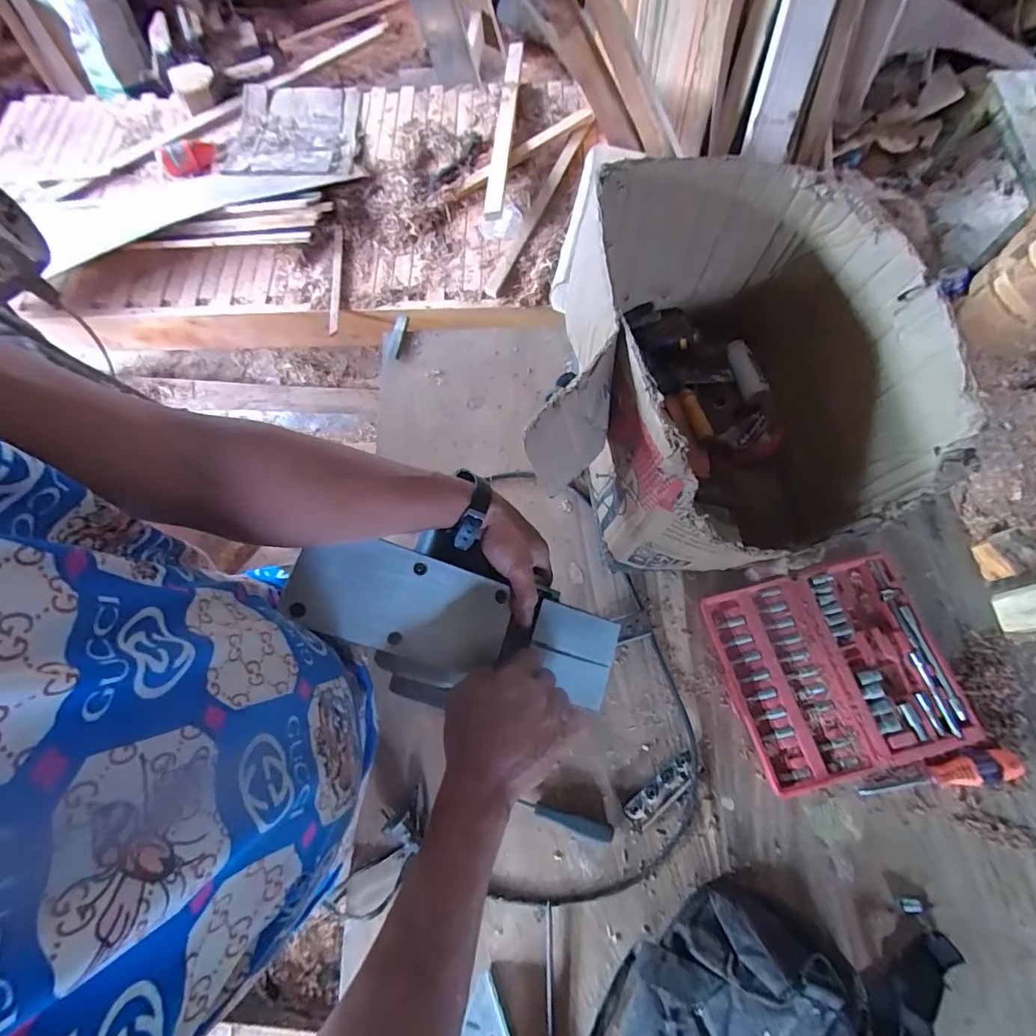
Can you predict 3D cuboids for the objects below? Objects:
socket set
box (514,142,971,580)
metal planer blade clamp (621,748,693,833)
[{"bbox_3d":[0.391,0.185,0.609,0.250,0.023,0.236,-14,70,-3],"label":"socket set"},{"bbox_3d":[0.230,-0.169,0.598,0.408,0.283,0.436,0,69,2],"label":"box"},{"bbox_3d":[0.172,0.326,0.577,0.101,0.006,0.037,-35,72,-11],"label":"metal planer blade clamp"}]

